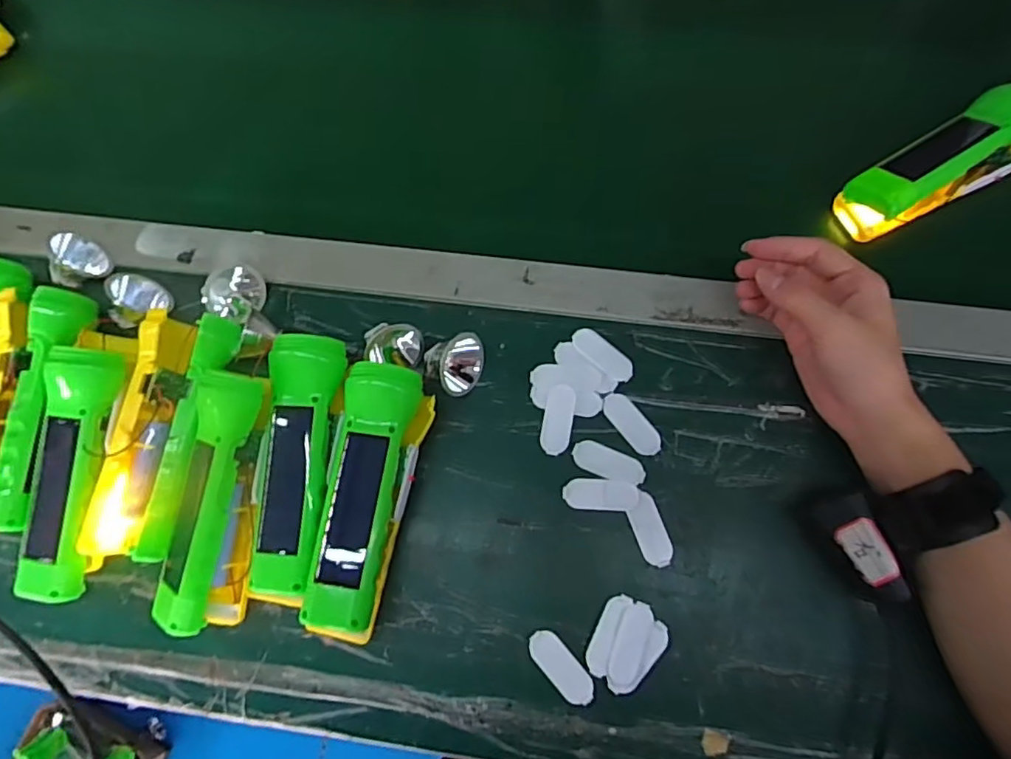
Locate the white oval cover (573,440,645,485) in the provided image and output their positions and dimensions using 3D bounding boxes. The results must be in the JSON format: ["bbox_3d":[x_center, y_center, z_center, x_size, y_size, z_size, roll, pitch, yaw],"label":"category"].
[{"bbox_3d":[0.071,0.058,0.403,0.050,0.004,0.020,24,76,9],"label":"white oval cover"}]

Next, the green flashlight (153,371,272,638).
[{"bbox_3d":[-0.187,0.076,0.375,0.051,0.038,0.160,9,90,2],"label":"green flashlight"}]

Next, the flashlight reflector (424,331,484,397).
[{"bbox_3d":[-0.036,-0.009,0.410,0.040,0.032,0.038,-6,74,1],"label":"flashlight reflector"}]

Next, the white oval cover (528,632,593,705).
[{"bbox_3d":[0.036,0.184,0.374,0.020,0.004,0.050,-41,76,-9],"label":"white oval cover"}]

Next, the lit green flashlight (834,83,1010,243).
[{"bbox_3d":[0.340,-0.165,0.436,0.176,0.049,0.065,-29,76,-5],"label":"lit green flashlight"}]

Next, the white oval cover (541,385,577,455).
[{"bbox_3d":[0.037,0.028,0.411,0.021,0.004,0.049,9,74,5],"label":"white oval cover"}]

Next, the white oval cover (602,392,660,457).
[{"bbox_3d":[0.089,0.031,0.410,0.020,0.004,0.050,-37,76,-8],"label":"white oval cover"}]

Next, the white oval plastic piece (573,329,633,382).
[{"bbox_3d":[0.070,-0.017,0.423,0.050,0.005,0.018,42,79,13],"label":"white oval plastic piece"}]

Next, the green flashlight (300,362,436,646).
[{"bbox_3d":[-0.090,0.078,0.385,0.056,0.047,0.175,11,76,5],"label":"green flashlight"}]

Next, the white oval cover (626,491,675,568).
[{"bbox_3d":[0.097,0.101,0.392,0.021,0.005,0.048,-20,74,-4],"label":"white oval cover"}]

